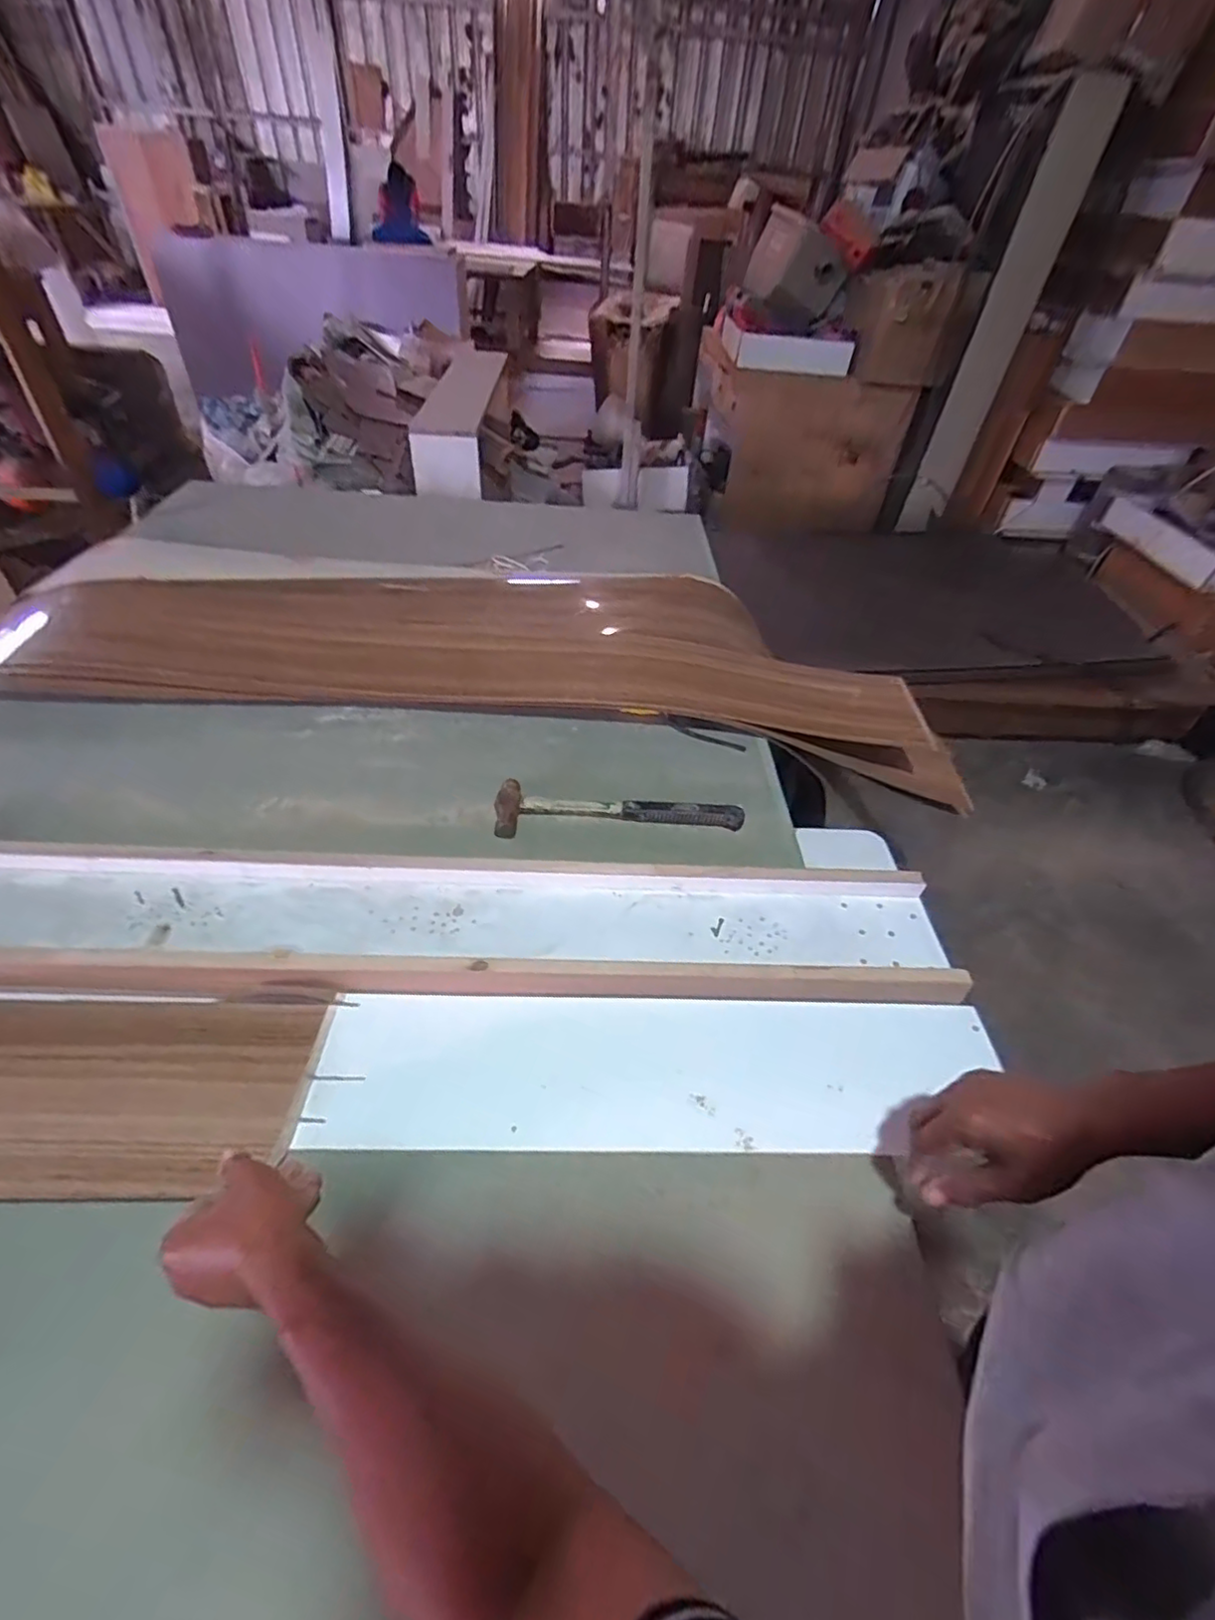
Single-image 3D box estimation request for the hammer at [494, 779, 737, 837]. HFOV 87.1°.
[{"bbox_3d":[0.018,0.003,0.822,0.316,0.040,0.082,2,43,-4],"label":"hammer"}]

